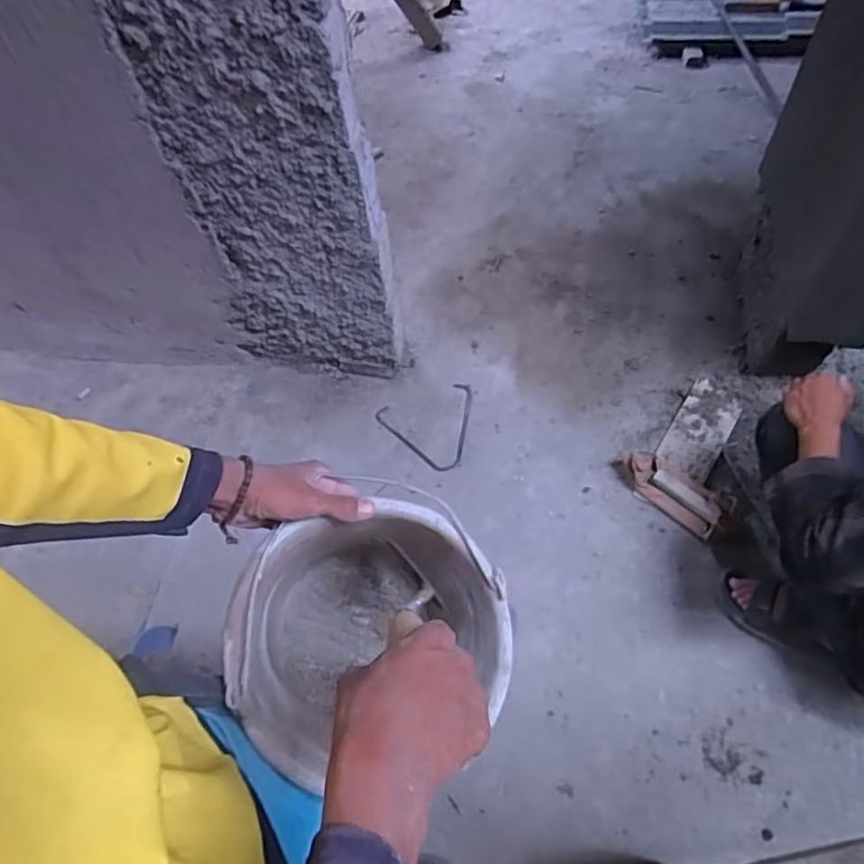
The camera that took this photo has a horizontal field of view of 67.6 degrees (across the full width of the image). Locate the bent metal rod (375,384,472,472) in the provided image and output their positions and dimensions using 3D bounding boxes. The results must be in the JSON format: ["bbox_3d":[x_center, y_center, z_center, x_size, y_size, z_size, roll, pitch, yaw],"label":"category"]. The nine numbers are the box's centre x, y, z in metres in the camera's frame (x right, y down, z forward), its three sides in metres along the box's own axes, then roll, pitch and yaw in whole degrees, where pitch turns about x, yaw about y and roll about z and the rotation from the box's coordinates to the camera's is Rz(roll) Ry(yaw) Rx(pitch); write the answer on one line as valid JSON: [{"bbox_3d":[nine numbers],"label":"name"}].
[{"bbox_3d":[0.009,-0.002,1.511,0.233,0.011,0.210,-20,58,-7],"label":"bent metal rod"}]

